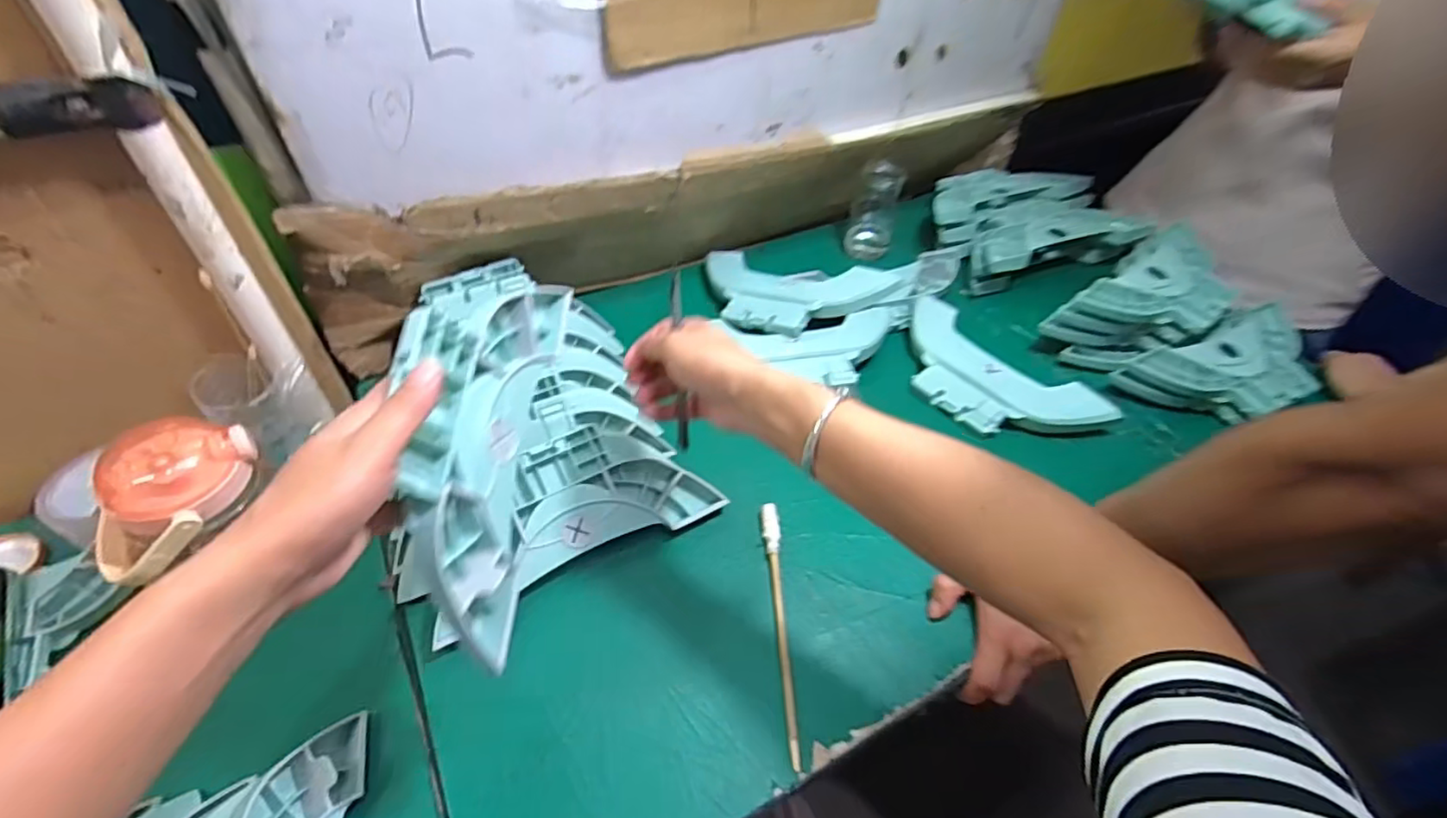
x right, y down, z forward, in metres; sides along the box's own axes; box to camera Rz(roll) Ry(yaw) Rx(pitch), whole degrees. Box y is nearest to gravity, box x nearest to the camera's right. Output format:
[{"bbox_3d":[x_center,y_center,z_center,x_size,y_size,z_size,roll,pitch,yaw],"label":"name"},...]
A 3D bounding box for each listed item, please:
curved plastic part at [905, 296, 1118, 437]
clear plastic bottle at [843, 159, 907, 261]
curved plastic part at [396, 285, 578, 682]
[{"bbox_3d":[0.283,-0.035,0.693,0.110,0.030,0.238,-30,56,-26],"label":"curved plastic part"},{"bbox_3d":[0.204,-0.270,0.870,0.061,0.138,0.059,10,48,6],"label":"clear plastic bottle"},{"bbox_3d":[-0.151,0.014,0.381,0.035,0.116,0.244,-5,68,25],"label":"curved plastic part"}]

